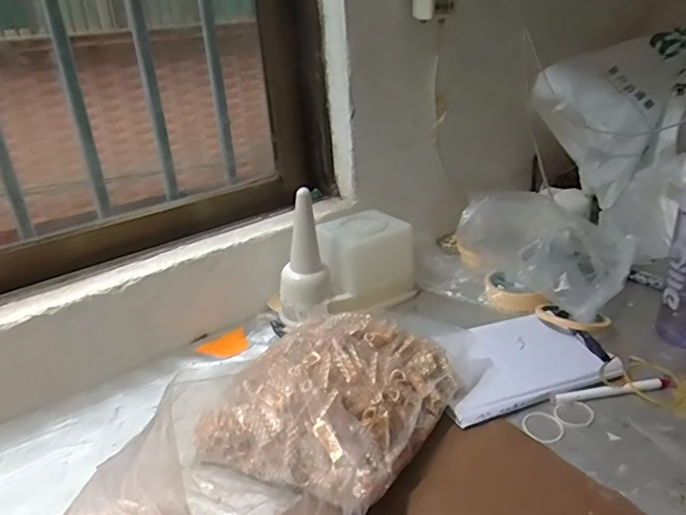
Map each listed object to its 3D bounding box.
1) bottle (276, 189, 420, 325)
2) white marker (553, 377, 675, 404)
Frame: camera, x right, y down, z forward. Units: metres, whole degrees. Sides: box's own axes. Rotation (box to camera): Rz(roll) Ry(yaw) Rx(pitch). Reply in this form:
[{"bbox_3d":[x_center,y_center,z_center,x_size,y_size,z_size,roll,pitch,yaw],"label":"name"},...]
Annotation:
[{"bbox_3d":[0.005,-0.007,0.781,0.197,0.160,0.080,-18,28,-29],"label":"bottle"},{"bbox_3d":[0.297,0.144,0.602,0.144,0.010,0.018,-8,25,-8],"label":"white marker"}]

